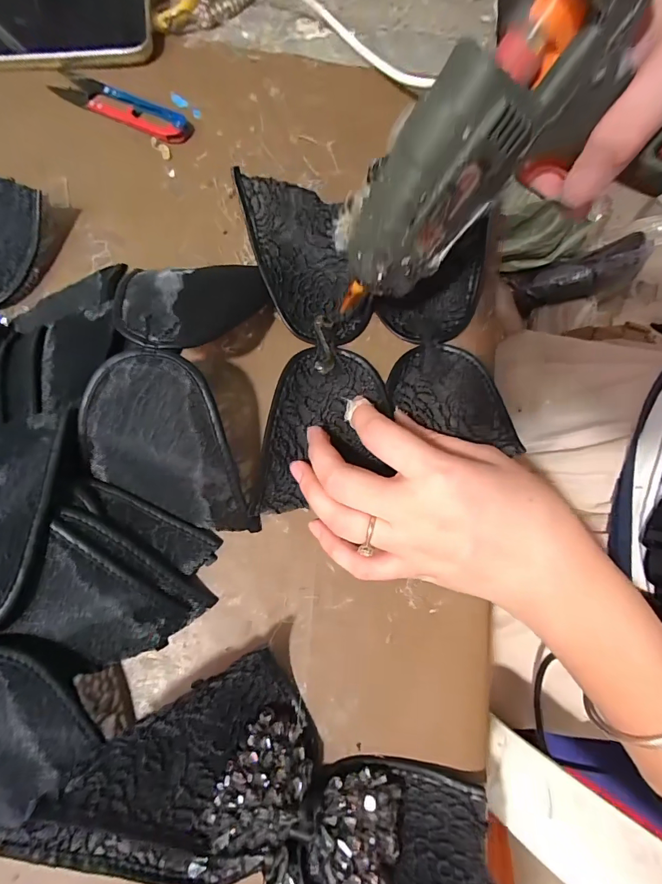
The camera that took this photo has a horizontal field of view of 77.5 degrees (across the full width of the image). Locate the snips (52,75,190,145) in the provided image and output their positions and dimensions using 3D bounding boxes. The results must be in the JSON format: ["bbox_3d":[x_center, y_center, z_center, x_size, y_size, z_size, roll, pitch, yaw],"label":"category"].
[{"bbox_3d":[-0.159,-0.255,0.312,0.114,0.011,0.024,27,76,5],"label":"snips"}]

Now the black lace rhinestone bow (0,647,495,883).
[{"bbox_3d":[-0.018,0.185,0.185,0.198,0.053,0.116,30,77,6],"label":"black lace rhinestone bow"}]

